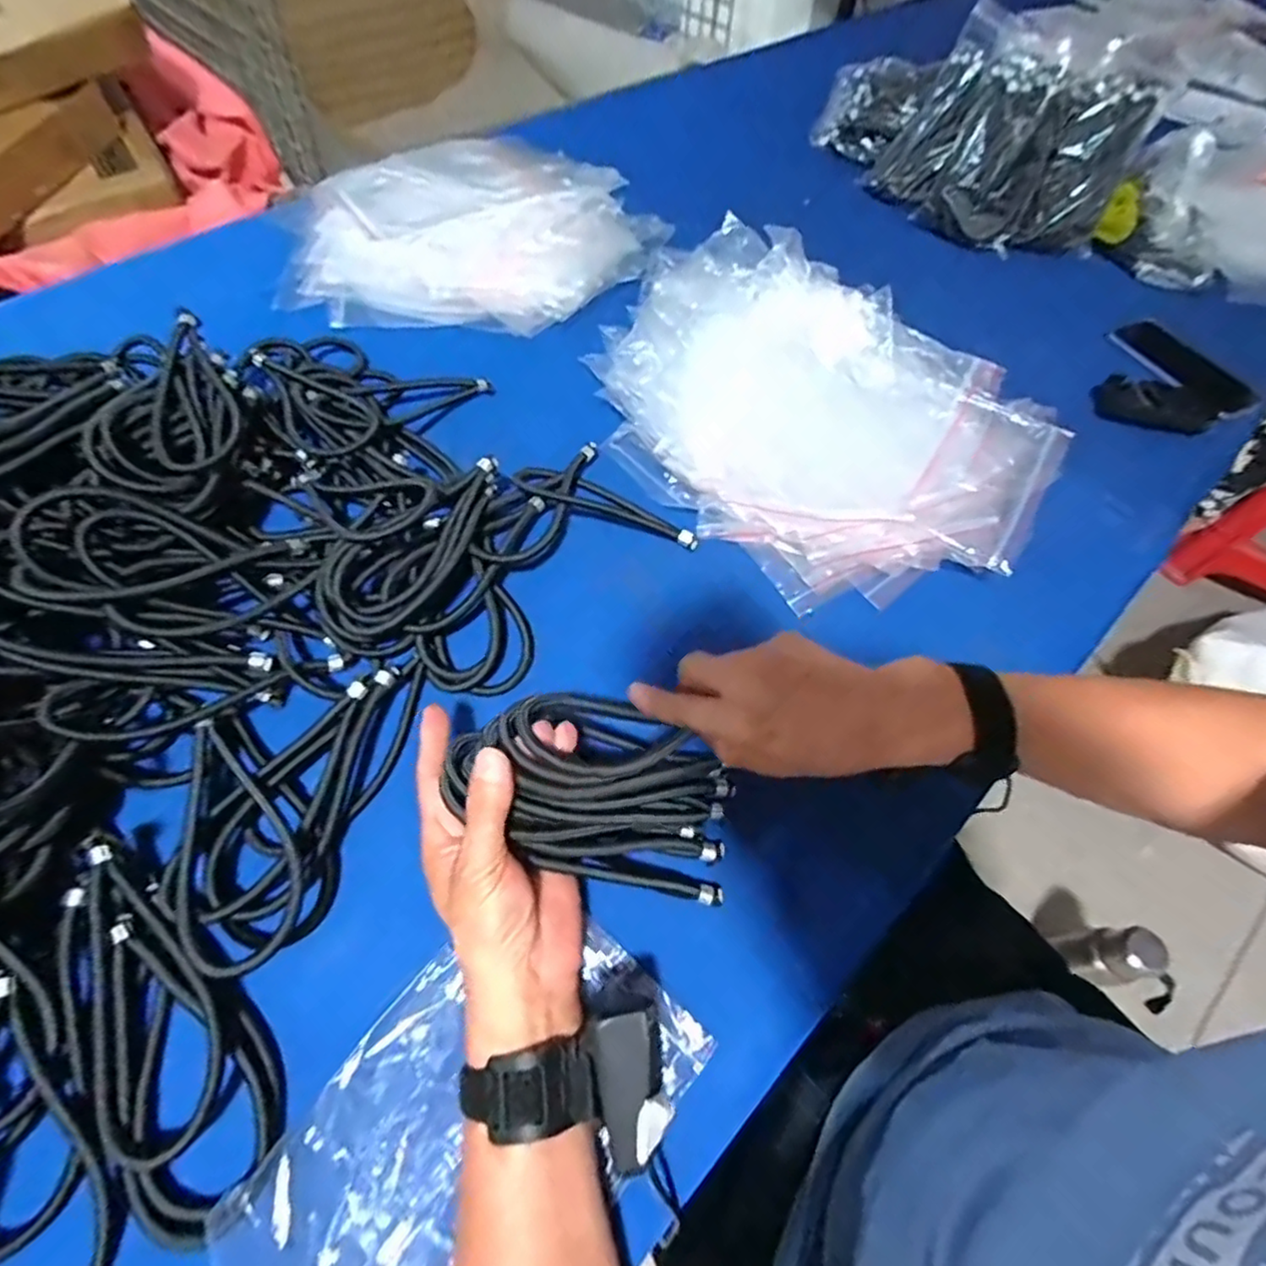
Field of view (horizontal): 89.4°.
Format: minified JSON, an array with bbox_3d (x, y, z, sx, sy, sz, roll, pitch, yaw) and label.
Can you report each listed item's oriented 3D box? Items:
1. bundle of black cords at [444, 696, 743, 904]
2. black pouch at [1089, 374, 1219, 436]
[{"bbox_3d":[-0.020,0.086,0.394,0.171,0.091,0.116,9,58,1],"label":"bundle of black cords"},{"bbox_3d":[0.546,-0.239,0.672,0.122,0.023,0.056,15,59,5],"label":"black pouch"}]

